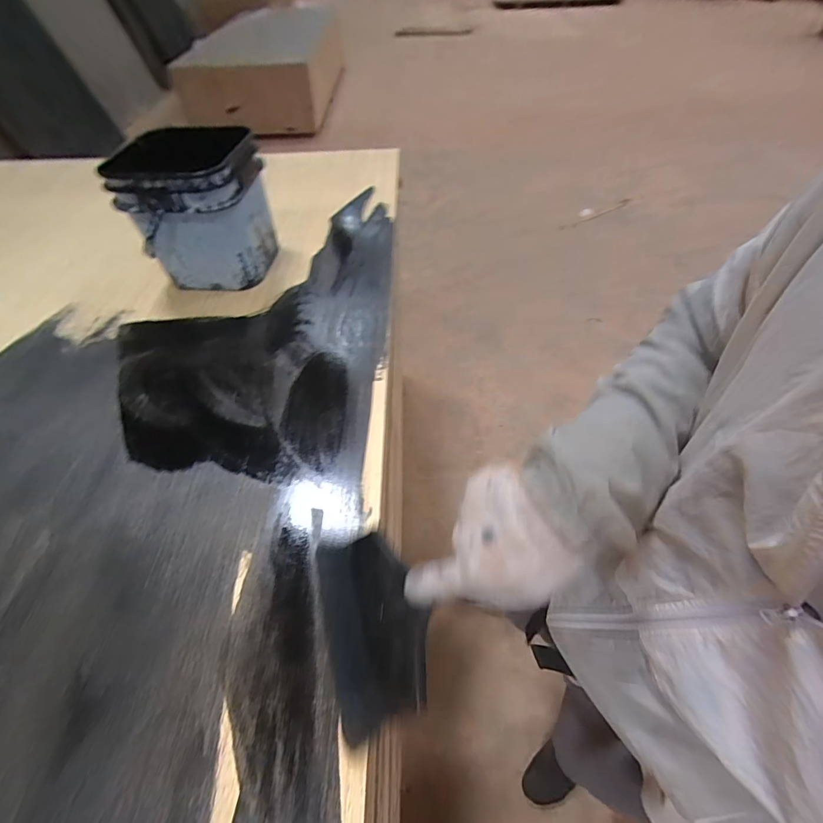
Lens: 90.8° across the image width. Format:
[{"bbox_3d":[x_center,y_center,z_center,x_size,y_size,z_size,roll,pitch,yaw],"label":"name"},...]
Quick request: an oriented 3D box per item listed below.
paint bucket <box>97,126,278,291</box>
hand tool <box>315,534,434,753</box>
[{"bbox_3d":[-0.370,-0.352,0.721,0.207,0.202,0.203,1,52,2],"label":"paint bucket"},{"bbox_3d":[-0.038,0.193,0.383,0.100,0.010,0.160,-32,51,9],"label":"hand tool"}]

